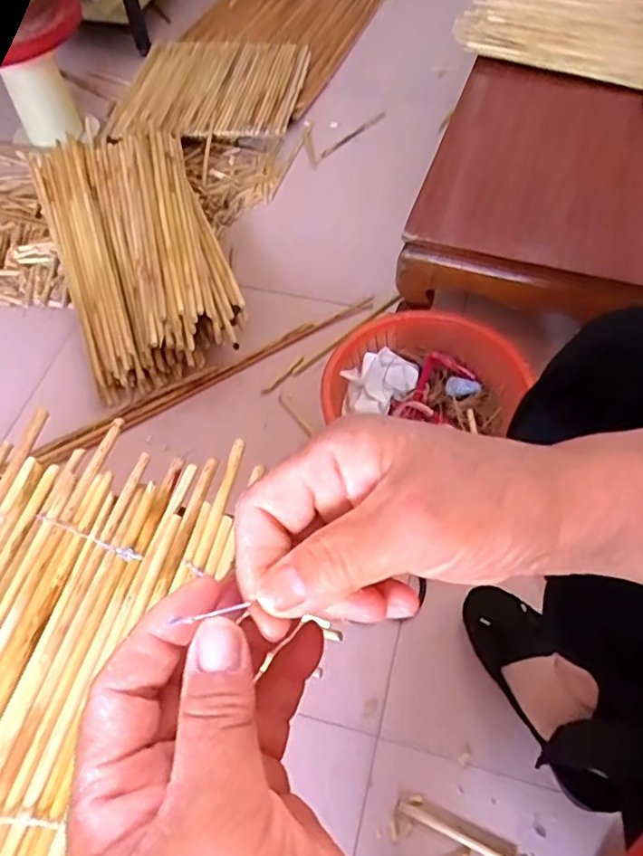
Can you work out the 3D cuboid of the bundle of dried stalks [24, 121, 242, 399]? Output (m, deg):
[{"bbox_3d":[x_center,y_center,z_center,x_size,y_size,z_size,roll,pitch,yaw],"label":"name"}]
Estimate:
[{"bbox_3d":[-0.305,-0.303,0.993,0.253,0.100,0.537,-18,60,-9],"label":"bundle of dried stalks"}]

